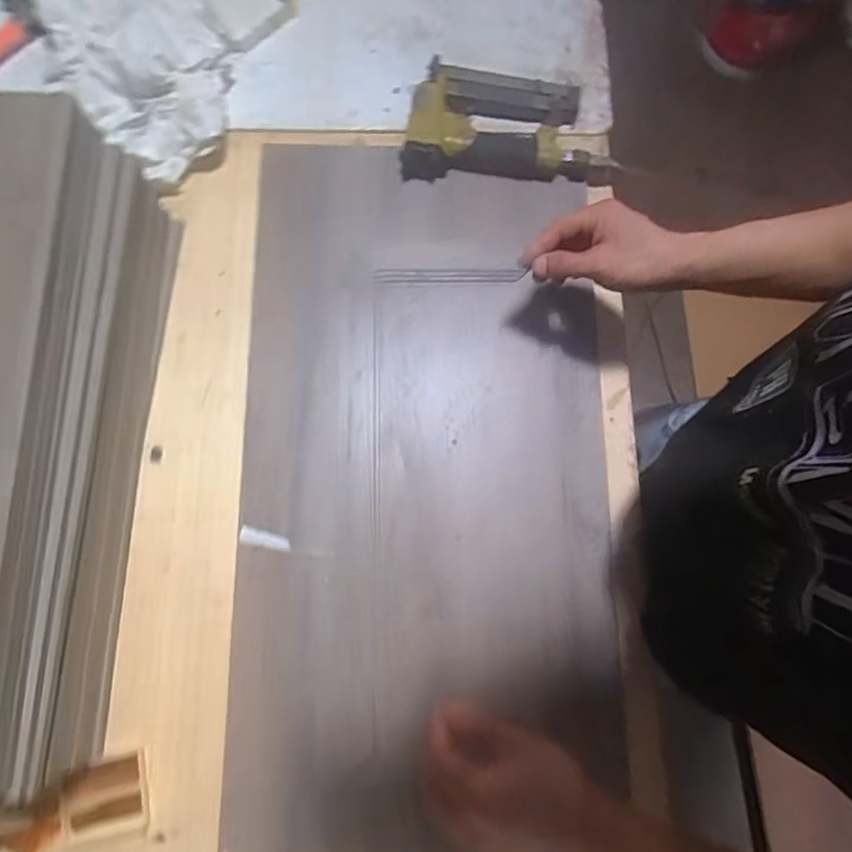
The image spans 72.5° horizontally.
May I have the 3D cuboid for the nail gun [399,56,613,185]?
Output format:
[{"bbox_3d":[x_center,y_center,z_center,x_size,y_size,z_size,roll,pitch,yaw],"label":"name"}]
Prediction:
[{"bbox_3d":[0.091,-0.354,0.661,0.228,0.045,0.143,0,78,-1],"label":"nail gun"}]

